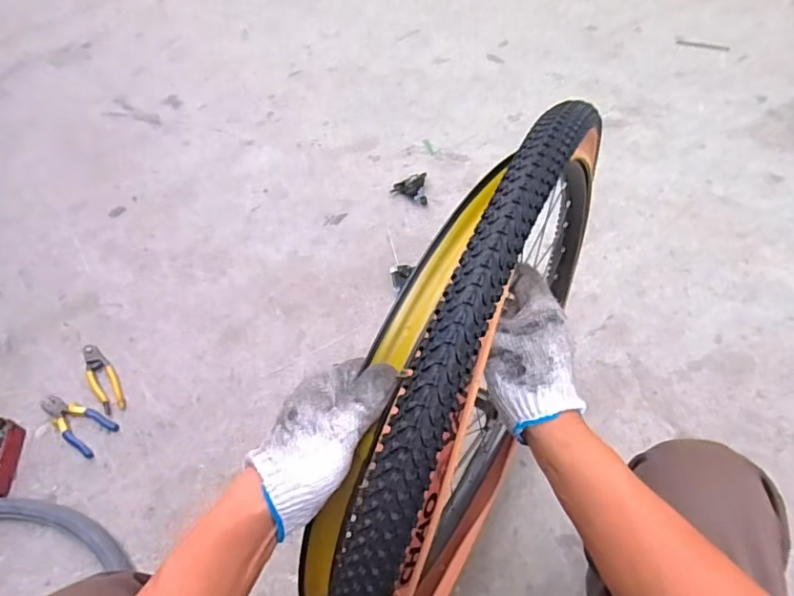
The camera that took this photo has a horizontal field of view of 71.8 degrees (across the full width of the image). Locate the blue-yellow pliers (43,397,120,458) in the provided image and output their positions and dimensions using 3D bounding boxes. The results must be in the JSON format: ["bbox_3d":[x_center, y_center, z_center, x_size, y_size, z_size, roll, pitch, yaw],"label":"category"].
[{"bbox_3d":[-0.664,0.253,1.124,0.183,0.016,0.079,22,60,19],"label":"blue-yellow pliers"}]

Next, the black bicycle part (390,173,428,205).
[{"bbox_3d":[0.032,-0.288,1.434,0.091,0.030,0.105,-2,55,4],"label":"black bicycle part"}]

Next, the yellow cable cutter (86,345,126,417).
[{"bbox_3d":[-0.635,0.172,1.180,0.052,0.019,0.183,-35,59,-18],"label":"yellow cable cutter"}]

